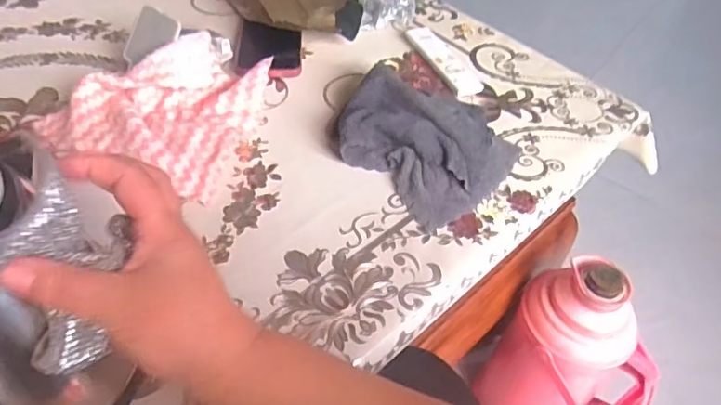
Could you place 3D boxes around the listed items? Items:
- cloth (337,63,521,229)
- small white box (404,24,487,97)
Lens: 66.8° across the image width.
[{"bbox_3d":[0.071,-0.078,0.587,0.184,0.049,0.176,36,54,25],"label":"cloth"},{"bbox_3d":[0.109,-0.183,0.706,0.045,0.018,0.140,-17,51,-21],"label":"small white box"}]

